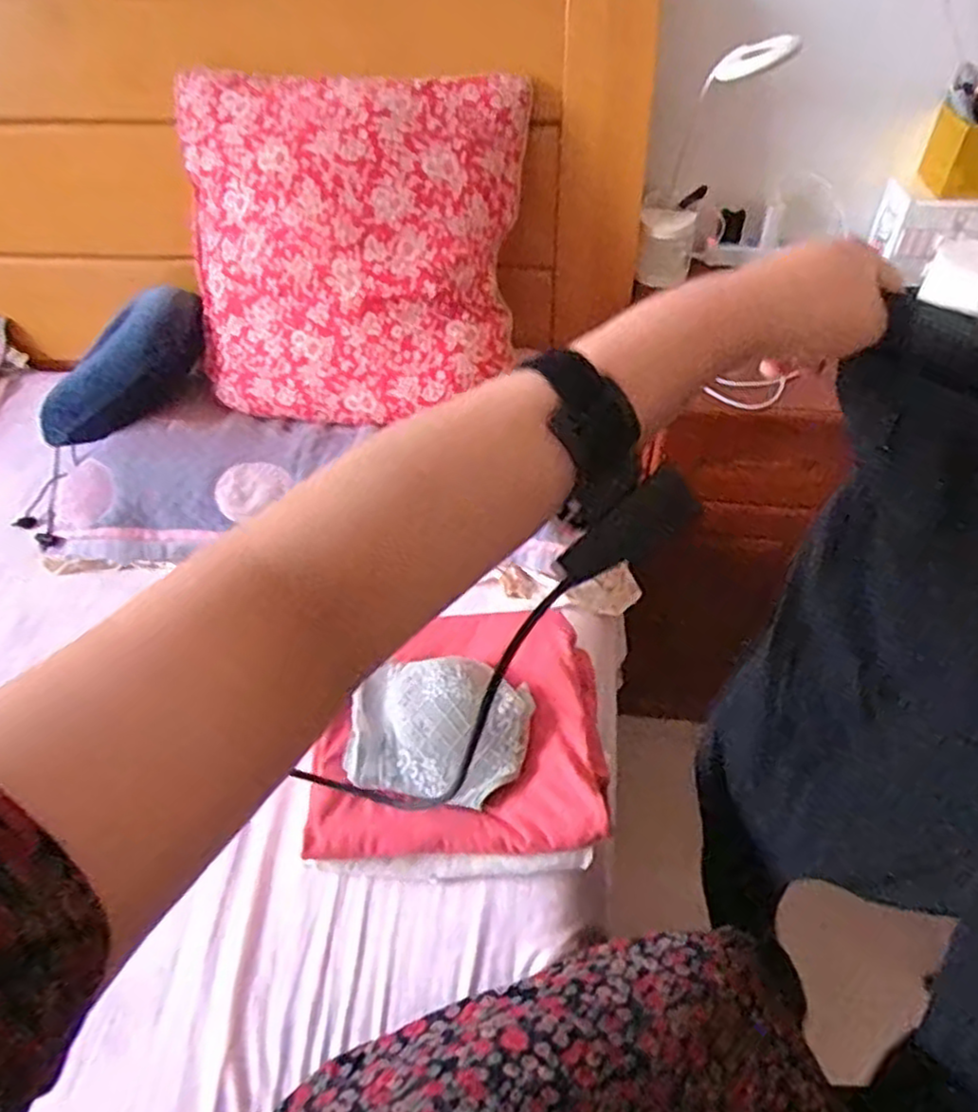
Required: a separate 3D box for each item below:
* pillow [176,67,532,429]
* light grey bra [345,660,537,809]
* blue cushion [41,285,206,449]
[{"bbox_3d":[-0.180,-0.378,0.921,0.425,0.411,0.091,4,14,2],"label":"pillow"},{"bbox_3d":[-0.047,0.161,0.705,0.168,0.056,0.130,6,48,8],"label":"light grey bra"},{"bbox_3d":[-0.509,-0.260,1.025,0.282,0.107,0.088,-43,52,8],"label":"blue cushion"}]

